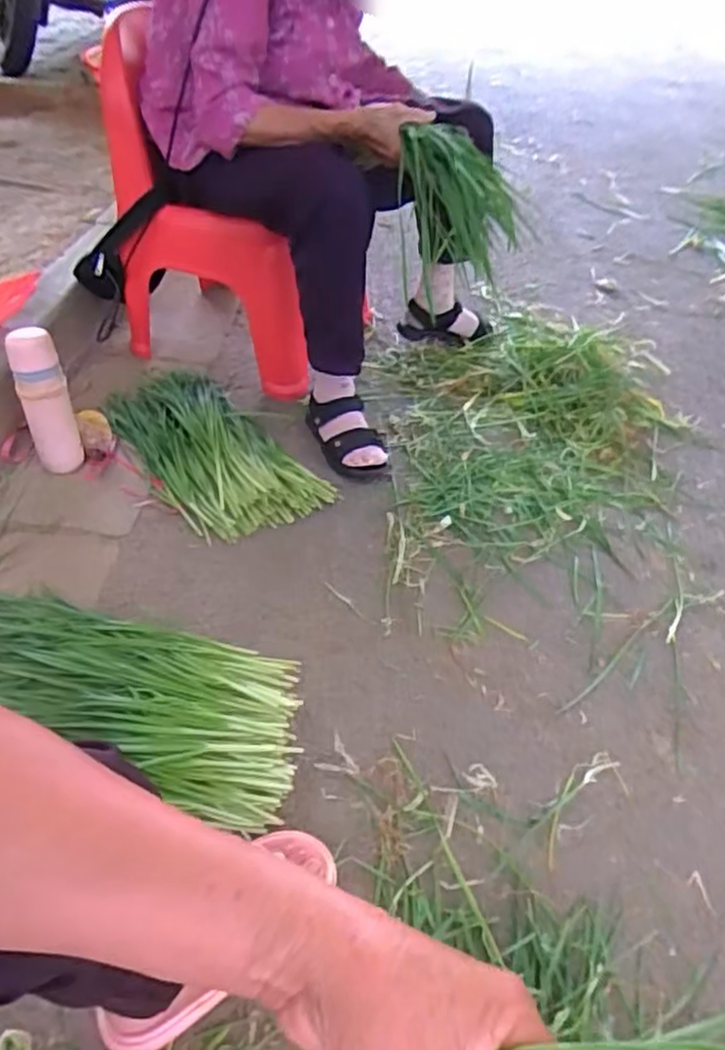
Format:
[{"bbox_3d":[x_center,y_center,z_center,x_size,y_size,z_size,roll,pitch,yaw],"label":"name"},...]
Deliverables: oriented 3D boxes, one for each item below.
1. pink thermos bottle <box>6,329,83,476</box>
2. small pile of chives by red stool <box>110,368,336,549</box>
[{"bbox_3d":[-0.473,-0.175,1.059,0.068,0.231,0.063,-19,49,-22],"label":"pink thermos bottle"},{"bbox_3d":[-0.265,-0.151,1.173,0.216,0.071,0.470,-28,52,-28],"label":"small pile of chives by red stool"}]

